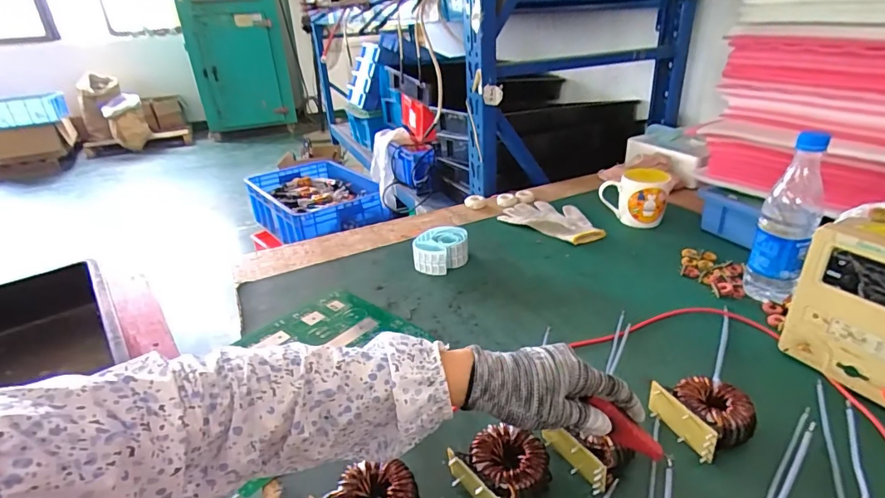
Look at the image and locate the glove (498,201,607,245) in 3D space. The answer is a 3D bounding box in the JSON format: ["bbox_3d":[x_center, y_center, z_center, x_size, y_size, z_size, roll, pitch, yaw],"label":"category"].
[{"bbox_3d":[0.226,-0.061,0.927,0.210,0.017,0.131,20,36,38],"label":"glove"}]

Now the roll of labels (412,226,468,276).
[{"bbox_3d":[-0.003,0.002,0.806,0.094,0.049,0.094,-4,27,1],"label":"roll of labels"}]

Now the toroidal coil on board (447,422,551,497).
[{"bbox_3d":[0.054,0.199,0.422,0.078,0.039,0.075,-21,32,-30],"label":"toroidal coil on board"}]

